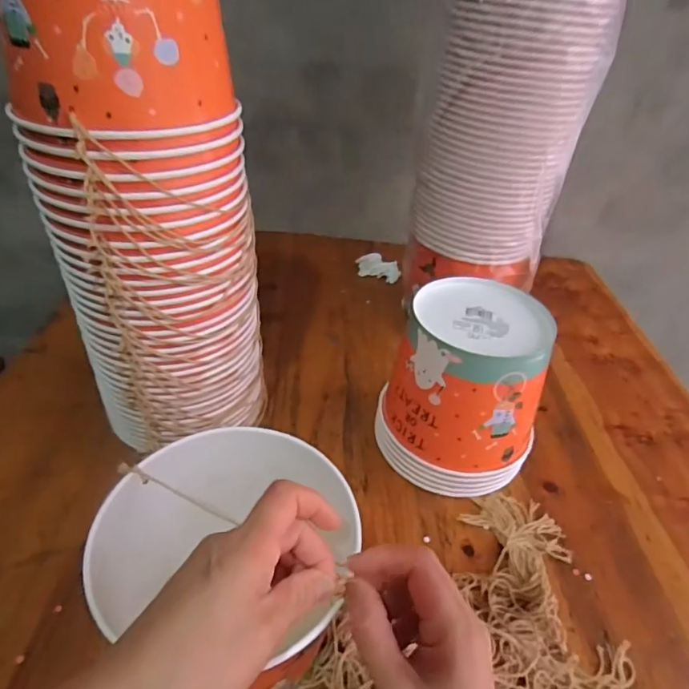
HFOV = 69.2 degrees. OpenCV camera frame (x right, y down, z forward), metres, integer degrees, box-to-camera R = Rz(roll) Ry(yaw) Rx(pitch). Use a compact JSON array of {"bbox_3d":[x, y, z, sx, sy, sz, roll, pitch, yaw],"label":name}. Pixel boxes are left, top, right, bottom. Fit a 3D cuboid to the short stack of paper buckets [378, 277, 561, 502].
[{"bbox_3d":[0.119,0.039,0.502,0.152,0.173,0.141,19,41,17],"label":"short stack of paper buckets"}]

